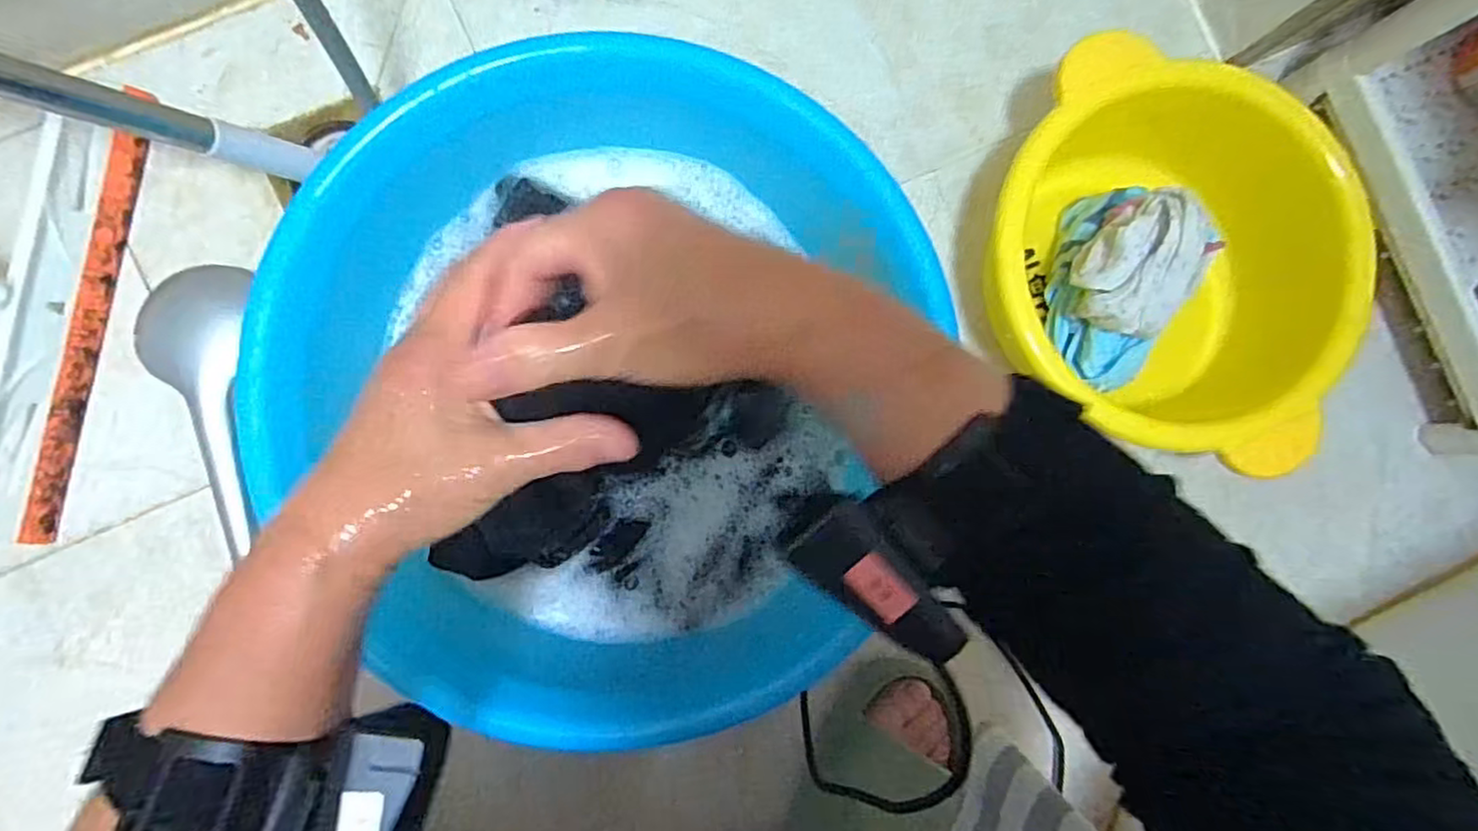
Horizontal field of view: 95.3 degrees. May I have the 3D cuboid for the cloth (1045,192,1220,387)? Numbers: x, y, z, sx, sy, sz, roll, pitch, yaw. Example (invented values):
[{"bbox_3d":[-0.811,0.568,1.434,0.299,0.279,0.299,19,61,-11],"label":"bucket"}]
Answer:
[{"bbox_3d":[0.284,-0.101,0.502,0.074,0.101,0.148,-1,88,-5],"label":"cloth"}]

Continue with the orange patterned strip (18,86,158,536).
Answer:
[{"bbox_3d":[-0.485,-0.078,0.504,0.014,0.021,0.343,10,87,-4],"label":"orange patterned strip"}]

